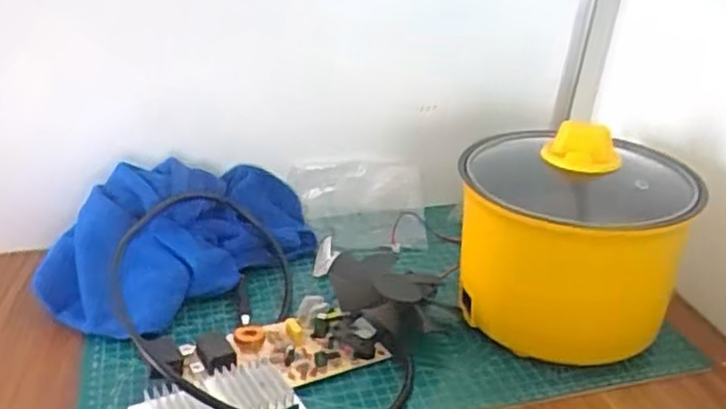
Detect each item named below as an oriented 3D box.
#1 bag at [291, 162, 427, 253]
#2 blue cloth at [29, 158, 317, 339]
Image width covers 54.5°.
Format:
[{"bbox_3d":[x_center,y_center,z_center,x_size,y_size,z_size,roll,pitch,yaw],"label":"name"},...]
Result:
[{"bbox_3d":[-0.006,-0.001,0.673,0.132,0.054,0.072,2,26,2],"label":"bag"},{"bbox_3d":[-0.145,0.022,0.586,0.104,0.088,0.229,24,34,38],"label":"blue cloth"}]

